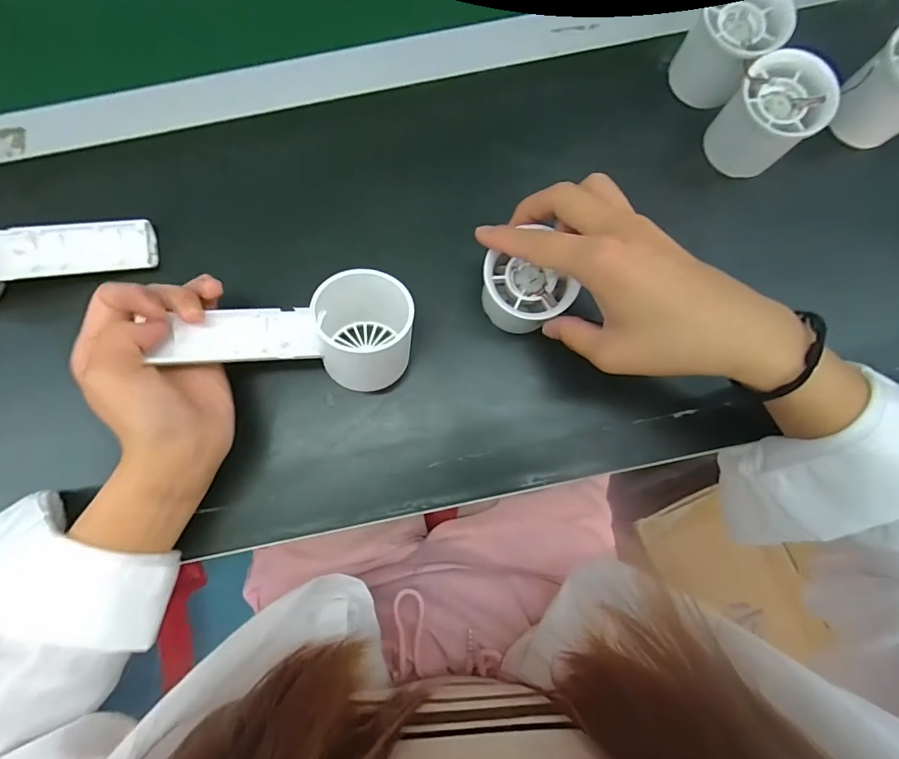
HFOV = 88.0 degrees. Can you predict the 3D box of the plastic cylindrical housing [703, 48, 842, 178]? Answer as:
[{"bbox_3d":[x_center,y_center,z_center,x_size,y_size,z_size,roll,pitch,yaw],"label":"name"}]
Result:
[{"bbox_3d":[0.207,-0.168,0.303,0.052,0.052,0.055,-39,83,-4],"label":"plastic cylindrical housing"}]

